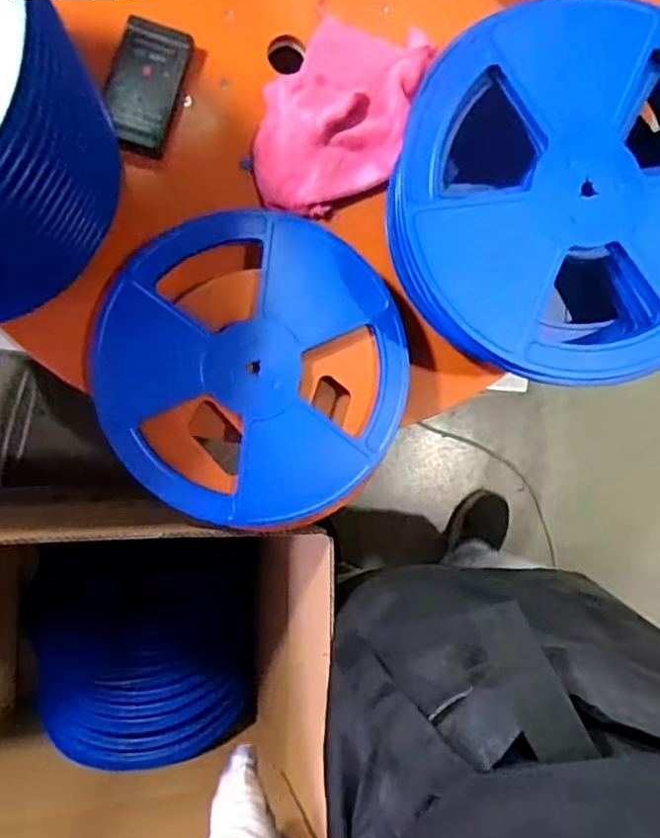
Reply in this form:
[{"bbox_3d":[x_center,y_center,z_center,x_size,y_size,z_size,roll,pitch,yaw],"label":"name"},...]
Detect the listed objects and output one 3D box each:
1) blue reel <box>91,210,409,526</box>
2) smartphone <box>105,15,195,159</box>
[{"bbox_3d":[-0.080,-0.053,0.669,0.317,0.025,0.317,-5,91,-7],"label":"blue reel"},{"bbox_3d":[-0.199,-0.359,0.680,0.070,0.013,0.140,17,89,-7],"label":"smartphone"}]

